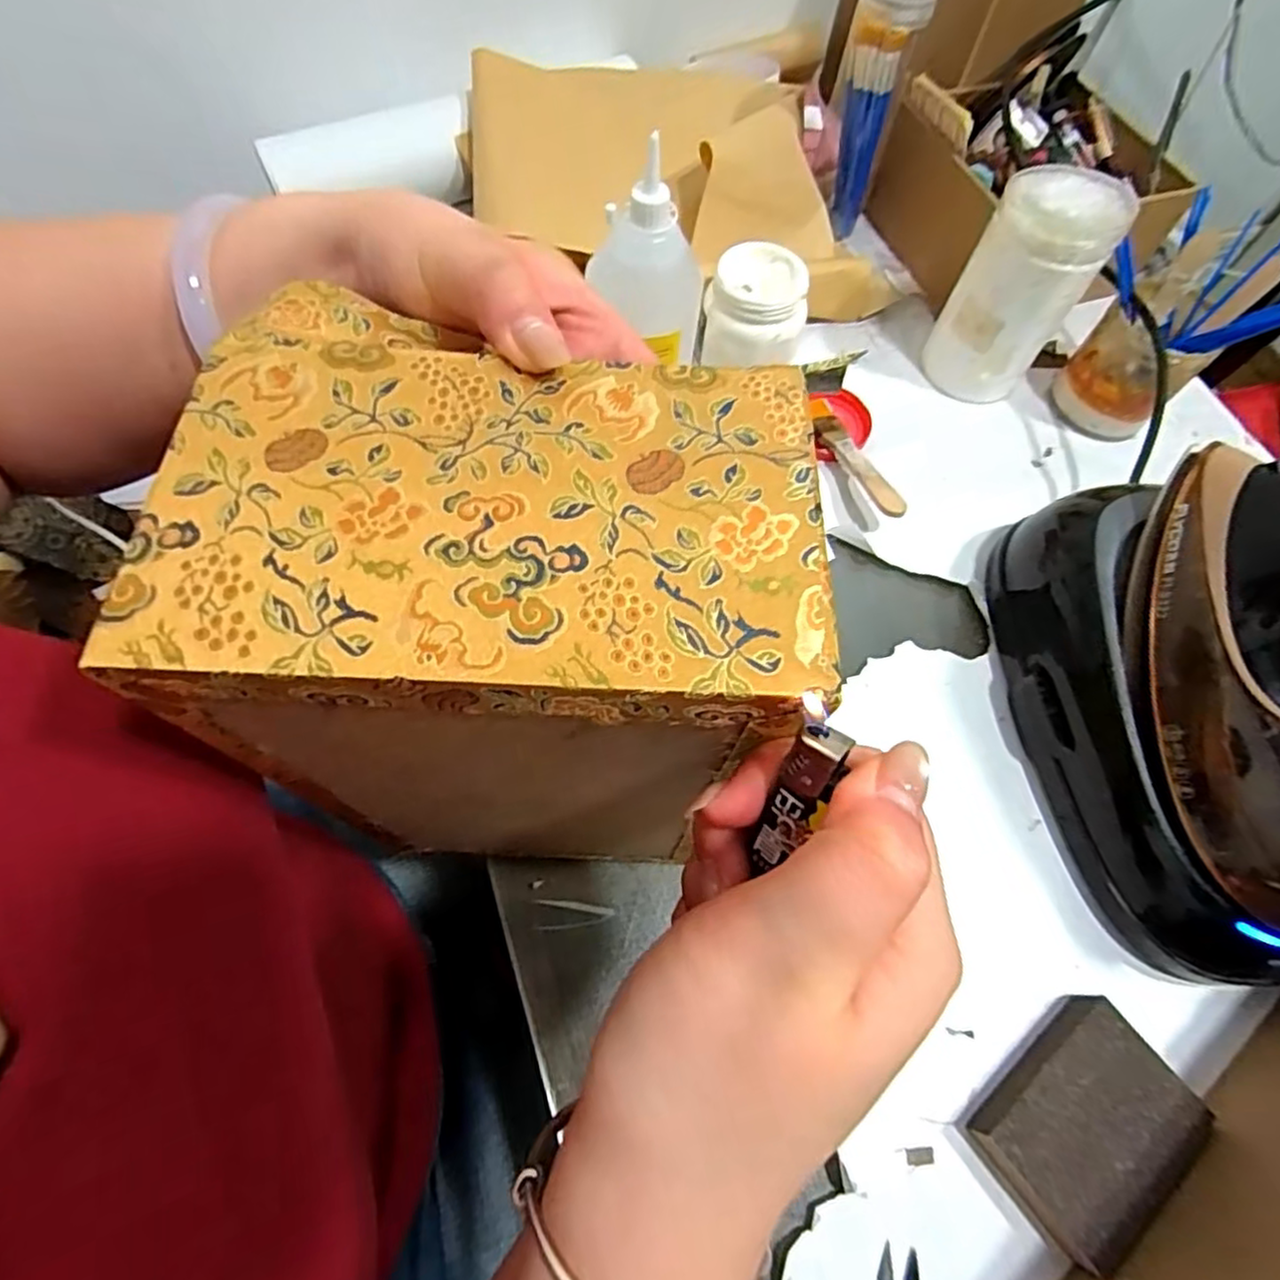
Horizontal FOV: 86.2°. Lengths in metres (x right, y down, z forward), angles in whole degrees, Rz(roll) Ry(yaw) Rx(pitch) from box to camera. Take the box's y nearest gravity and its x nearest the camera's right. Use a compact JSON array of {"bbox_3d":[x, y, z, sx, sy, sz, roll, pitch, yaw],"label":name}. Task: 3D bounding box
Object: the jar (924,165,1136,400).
[{"bbox_3d":[0.284,-0.266,0.522,0.082,0.149,0.074,29,66,10],"label":"jar"}]

